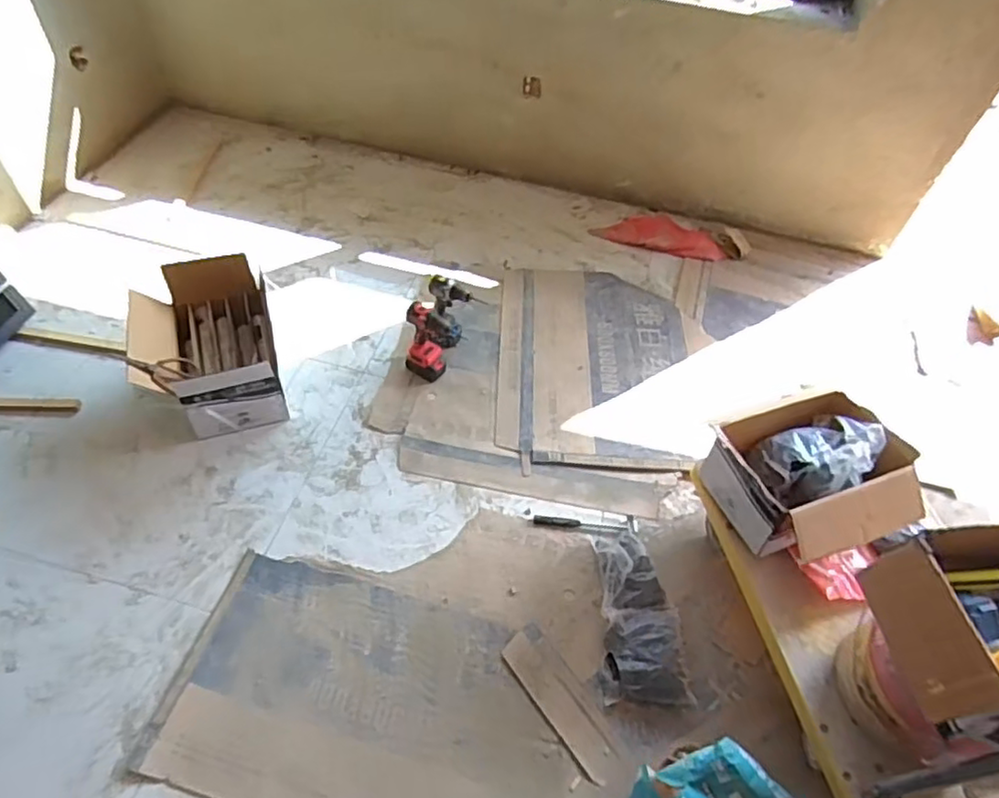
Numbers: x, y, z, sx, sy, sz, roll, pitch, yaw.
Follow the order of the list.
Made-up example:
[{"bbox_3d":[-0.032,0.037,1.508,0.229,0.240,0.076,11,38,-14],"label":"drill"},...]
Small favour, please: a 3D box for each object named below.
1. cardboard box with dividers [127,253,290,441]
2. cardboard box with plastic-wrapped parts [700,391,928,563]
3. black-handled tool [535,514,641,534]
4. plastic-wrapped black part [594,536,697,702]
[{"bbox_3d":[-0.798,-0.142,1.786,0.334,0.249,0.459,-12,55,-13],"label":"cardboard box with dividers"},{"bbox_3d":[0.708,0.180,1.476,0.369,0.207,0.353,-16,55,-18],"label":"cardboard box with plastic-wrapped parts"},{"bbox_3d":[0.228,0.326,1.694,0.268,0.028,0.052,4,53,-1],"label":"black-handled tool"},{"bbox_3d":[0.333,0.510,1.525,0.193,0.074,0.381,2,53,-2],"label":"plastic-wrapped black part"}]

